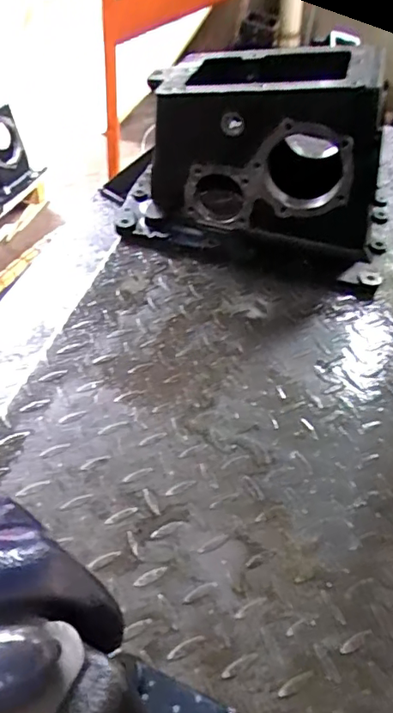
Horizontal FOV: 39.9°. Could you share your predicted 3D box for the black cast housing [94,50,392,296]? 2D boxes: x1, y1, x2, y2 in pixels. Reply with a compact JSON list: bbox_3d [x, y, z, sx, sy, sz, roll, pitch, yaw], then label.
[{"bbox_3d":[0.097,-0.268,0.745,0.364,0.222,0.226,16,47,9],"label":"black cast housing"}]

